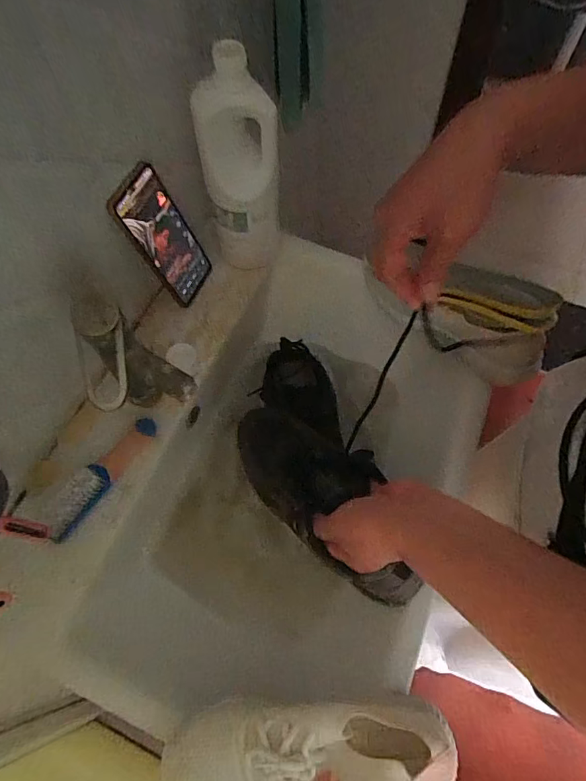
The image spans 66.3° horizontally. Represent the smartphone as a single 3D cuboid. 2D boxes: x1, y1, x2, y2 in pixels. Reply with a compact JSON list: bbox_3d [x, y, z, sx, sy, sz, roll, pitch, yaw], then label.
[{"bbox_3d":[-0.154,-0.182,0.543,0.012,0.164,0.078,16,70,26],"label":"smartphone"}]

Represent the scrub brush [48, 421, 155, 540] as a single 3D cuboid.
[{"bbox_3d":[-0.214,0.092,0.498,0.029,0.037,0.154,33,70,16],"label":"scrub brush"}]

